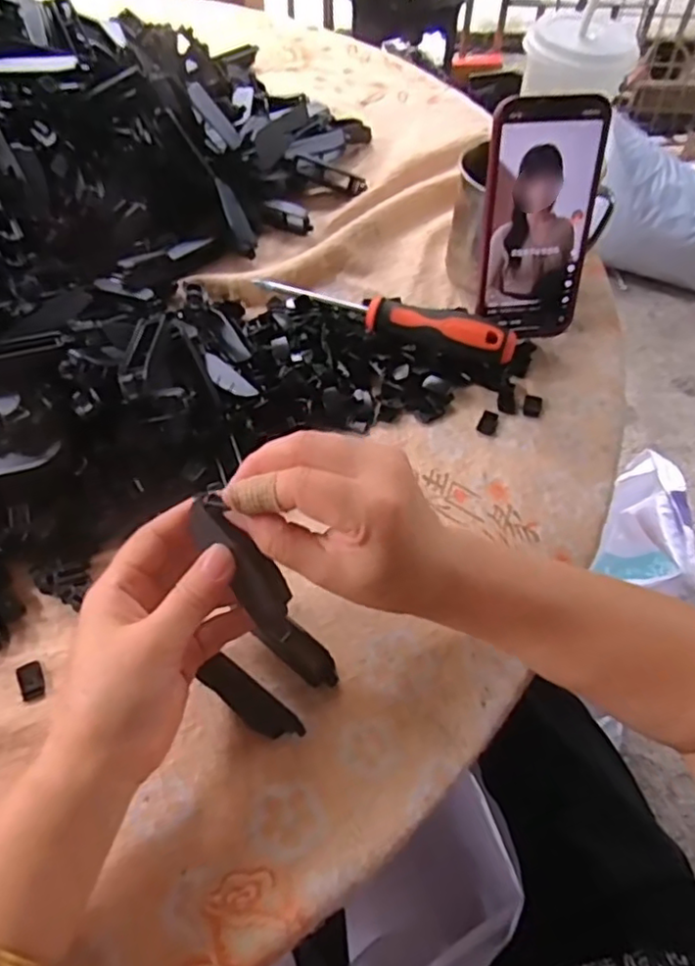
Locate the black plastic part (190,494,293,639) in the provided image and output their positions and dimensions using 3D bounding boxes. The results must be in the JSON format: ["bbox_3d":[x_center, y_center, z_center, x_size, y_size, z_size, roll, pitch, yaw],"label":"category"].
[{"bbox_3d":[-0.048,0.038,0.297,0.023,0.011,0.074,-33,89,-19],"label":"black plastic part"}]

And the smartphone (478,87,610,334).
[{"bbox_3d":[0.136,-0.182,0.445,0.080,0.160,0.010,-7,37,0],"label":"smartphone"}]

